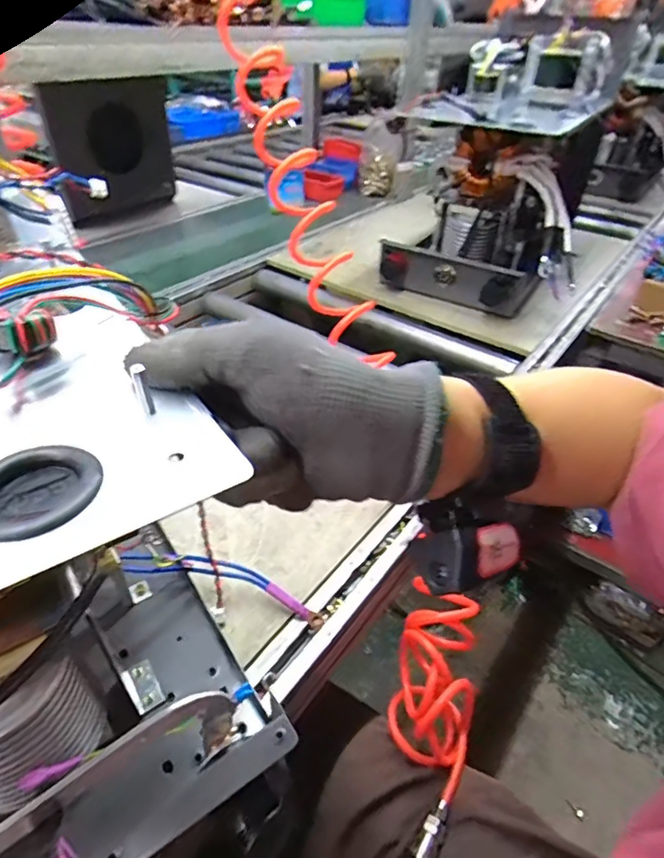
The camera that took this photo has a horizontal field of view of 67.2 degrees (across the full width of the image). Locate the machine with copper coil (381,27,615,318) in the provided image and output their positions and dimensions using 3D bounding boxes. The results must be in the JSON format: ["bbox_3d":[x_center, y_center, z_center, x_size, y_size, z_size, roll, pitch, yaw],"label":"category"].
[{"bbox_3d":[0.323,-0.473,0.935,0.322,0.397,0.372,22,43,21],"label":"machine with copper coil"}]

